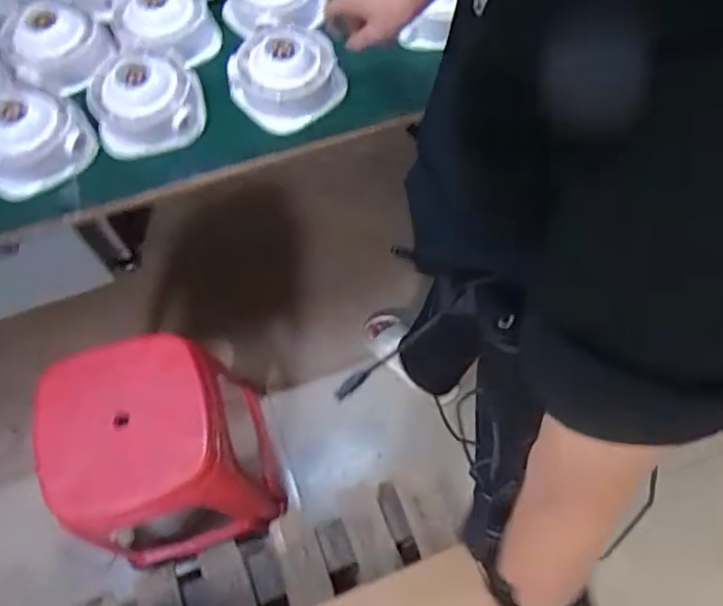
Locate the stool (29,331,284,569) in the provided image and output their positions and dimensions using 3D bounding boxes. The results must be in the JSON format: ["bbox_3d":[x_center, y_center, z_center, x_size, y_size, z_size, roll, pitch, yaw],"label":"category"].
[{"bbox_3d":[-0.340,0.272,1.044,0.294,0.368,0.303,-15,66,-7],"label":"stool"}]

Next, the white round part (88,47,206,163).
[{"bbox_3d":[-0.276,-0.257,0.756,0.138,0.063,0.139,0,66,0],"label":"white round part"}]

